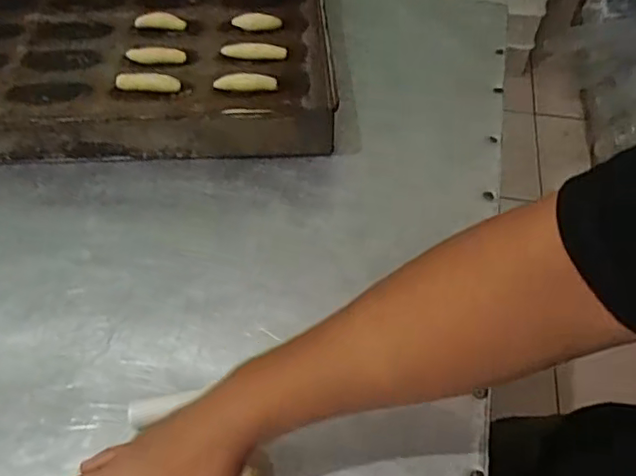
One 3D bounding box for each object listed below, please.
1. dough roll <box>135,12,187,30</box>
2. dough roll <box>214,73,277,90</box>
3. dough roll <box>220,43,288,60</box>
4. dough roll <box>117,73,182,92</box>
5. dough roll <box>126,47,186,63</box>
[{"bbox_3d":[-0.194,-0.267,0.719,0.061,0.014,0.019,3,52,0],"label":"dough roll"},{"bbox_3d":[-0.081,-0.174,0.654,0.069,0.011,0.020,2,52,-1],"label":"dough roll"},{"bbox_3d":[-0.076,-0.222,0.689,0.077,0.009,0.016,4,52,1],"label":"dough roll"},{"bbox_3d":[-0.188,-0.172,0.643,0.071,0.014,0.019,3,52,0],"label":"dough roll"},{"bbox_3d":[-0.188,-0.212,0.676,0.066,0.012,0.019,-4,53,-5],"label":"dough roll"}]

